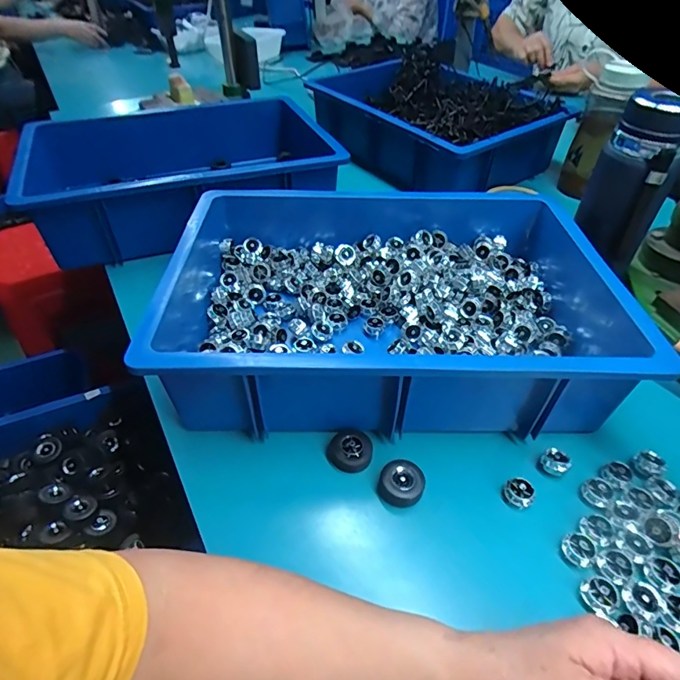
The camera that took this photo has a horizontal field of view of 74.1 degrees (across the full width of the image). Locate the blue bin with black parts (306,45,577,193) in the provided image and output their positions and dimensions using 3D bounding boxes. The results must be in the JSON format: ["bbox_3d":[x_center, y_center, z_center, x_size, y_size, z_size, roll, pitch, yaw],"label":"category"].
[{"bbox_3d":[0.152,-0.485,0.984,0.319,0.143,0.587,-28,49,-25],"label":"blue bin with black parts"}]

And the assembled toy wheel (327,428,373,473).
[{"bbox_3d":[0.009,0.100,0.408,0.039,0.016,0.037,-1,43,1],"label":"assembled toy wheel"}]

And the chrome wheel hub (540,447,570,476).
[{"bbox_3d":[0.193,0.111,0.404,0.023,0.015,0.021,-1,43,1],"label":"chrome wheel hub"}]

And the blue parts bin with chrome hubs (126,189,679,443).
[{"bbox_3d":[0.042,-0.055,0.508,0.465,0.122,0.348,-1,44,1],"label":"blue parts bin with chrome hubs"}]

